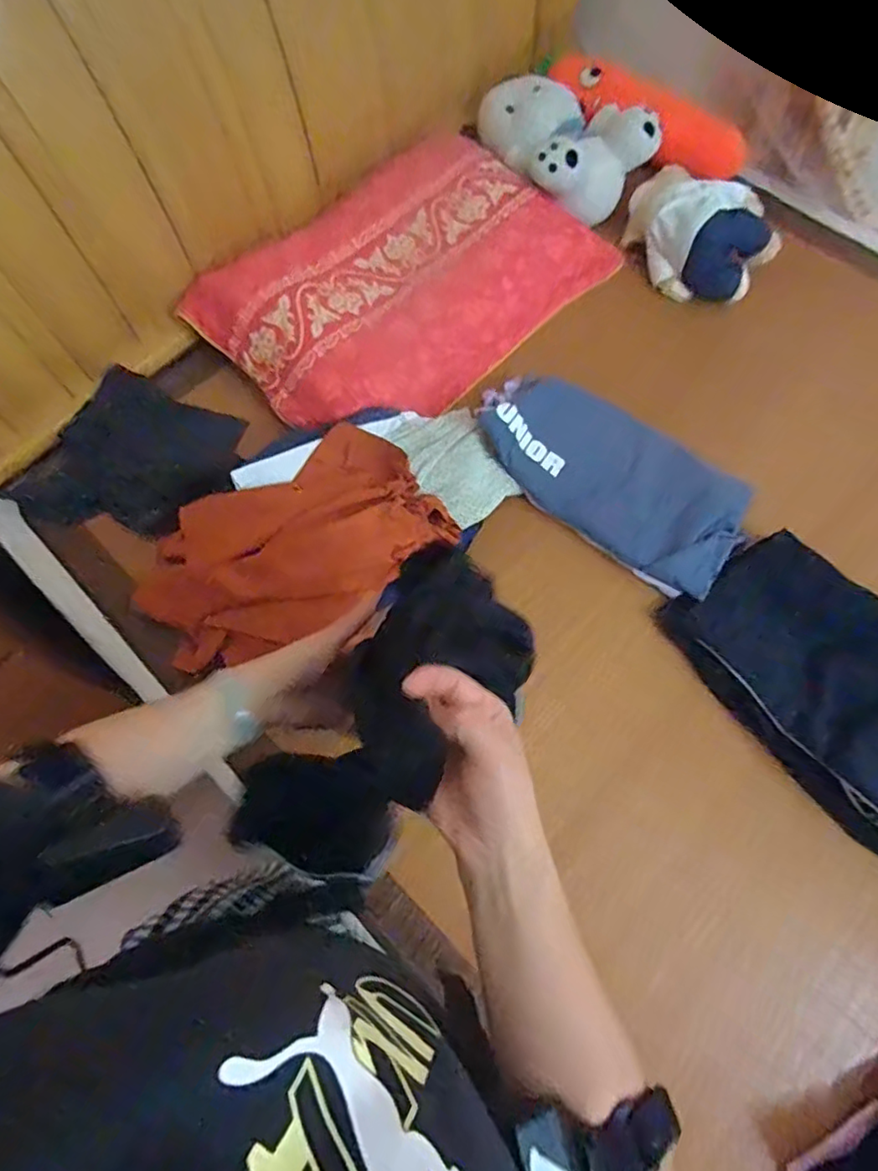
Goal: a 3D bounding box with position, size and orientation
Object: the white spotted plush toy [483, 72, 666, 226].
[{"bbox_3d":[0.198,-0.785,1.098,0.234,0.131,0.298,-43,73,-14],"label":"white spotted plush toy"}]

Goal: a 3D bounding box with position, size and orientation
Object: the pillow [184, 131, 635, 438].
[{"bbox_3d":[-0.045,-0.502,1.005,0.629,0.116,0.383,-43,73,-14],"label":"pillow"}]

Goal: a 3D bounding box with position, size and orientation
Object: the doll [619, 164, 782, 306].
[{"bbox_3d":[0.450,-0.607,1.060,0.257,0.117,0.184,18,70,9],"label":"doll"}]

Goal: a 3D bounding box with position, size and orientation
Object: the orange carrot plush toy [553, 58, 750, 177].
[{"bbox_3d":[0.396,-0.881,1.155,0.395,0.092,0.090,25,70,-4],"label":"orange carrot plush toy"}]

